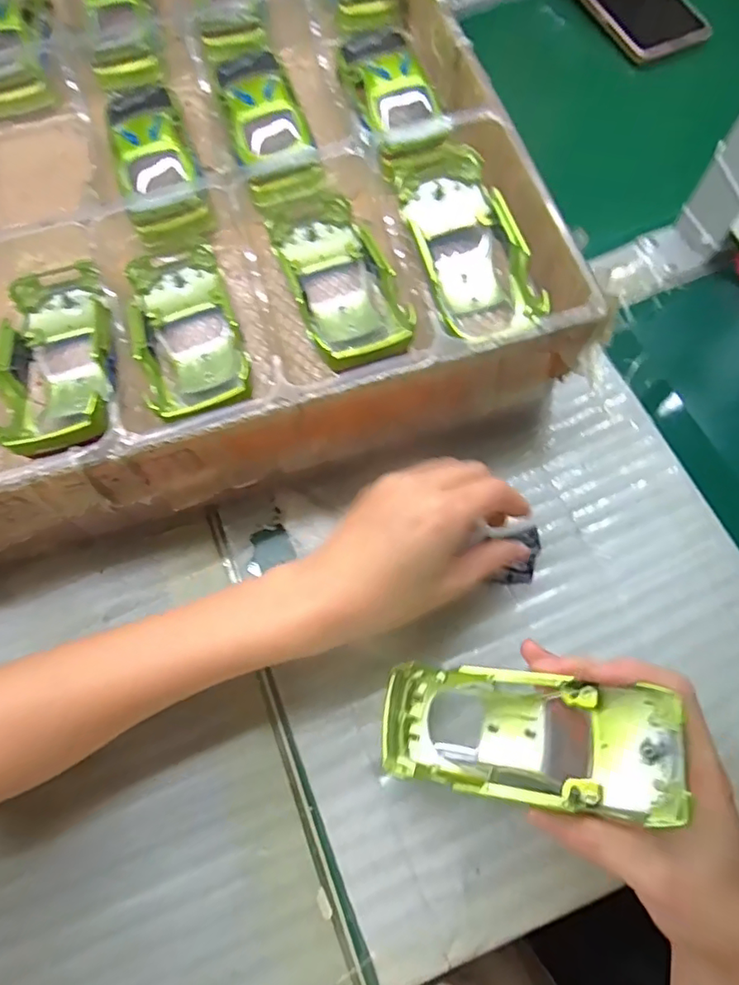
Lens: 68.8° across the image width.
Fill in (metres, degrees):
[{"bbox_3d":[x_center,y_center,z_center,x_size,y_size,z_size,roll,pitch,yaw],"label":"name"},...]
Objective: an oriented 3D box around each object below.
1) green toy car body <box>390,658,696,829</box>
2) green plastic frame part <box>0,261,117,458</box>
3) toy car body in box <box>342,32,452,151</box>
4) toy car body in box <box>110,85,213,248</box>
[{"bbox_3d":[0.070,0.112,0.250,0.128,0.032,0.052,-6,67,32],"label":"green toy car body"},{"bbox_3d":[-0.168,-0.071,0.298,0.061,0.038,0.138,-20,55,-5],"label":"green plastic frame part"},{"bbox_3d":[0.012,-0.261,0.345,0.046,0.023,0.115,-18,71,-4],"label":"toy car body in box"},{"bbox_3d":[-0.137,-0.211,0.343,0.045,0.032,0.121,-21,71,-6],"label":"toy car body in box"}]

